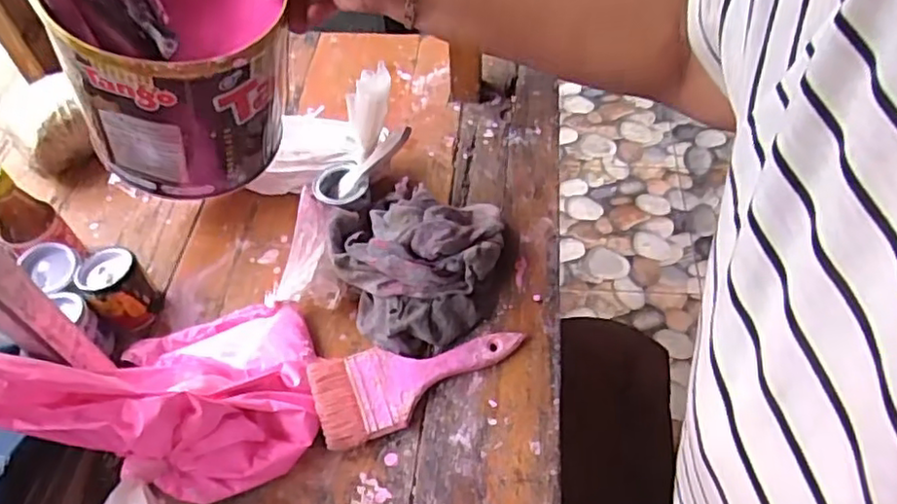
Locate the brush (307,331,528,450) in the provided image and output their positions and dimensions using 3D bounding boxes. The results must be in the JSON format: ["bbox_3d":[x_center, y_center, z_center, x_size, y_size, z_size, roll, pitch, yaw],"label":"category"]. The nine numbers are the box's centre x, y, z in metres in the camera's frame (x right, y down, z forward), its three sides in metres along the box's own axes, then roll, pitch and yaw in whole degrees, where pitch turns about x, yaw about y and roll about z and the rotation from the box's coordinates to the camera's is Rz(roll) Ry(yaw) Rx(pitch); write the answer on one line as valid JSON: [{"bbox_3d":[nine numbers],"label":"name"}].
[{"bbox_3d":[-0.022,0.111,0.557,0.182,0.016,0.071,-13,54,-8],"label":"brush"}]

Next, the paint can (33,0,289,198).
[{"bbox_3d":[-0.194,-0.140,0.463,0.146,0.161,0.146,10,62,-18],"label":"paint can"}]

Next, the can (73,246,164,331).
[{"bbox_3d":[-0.309,0.036,0.611,0.056,0.064,0.059,-1,54,1],"label":"can"}]

